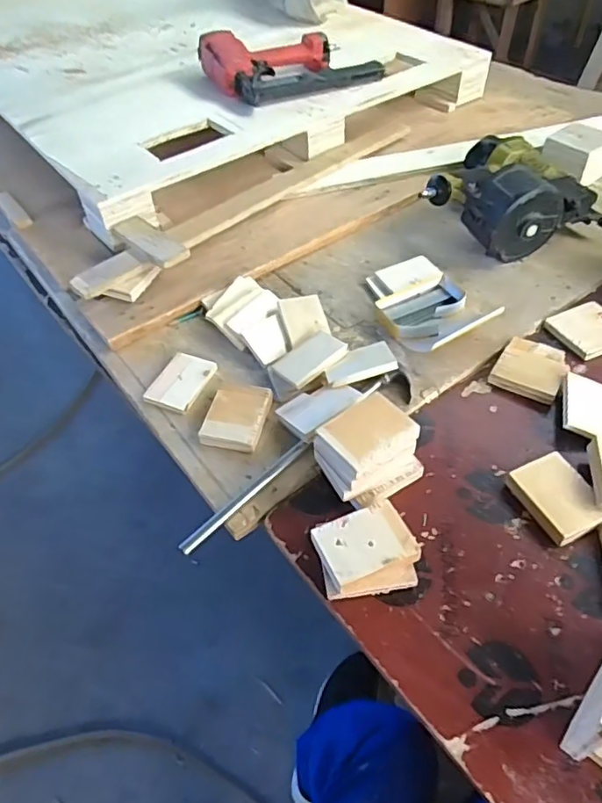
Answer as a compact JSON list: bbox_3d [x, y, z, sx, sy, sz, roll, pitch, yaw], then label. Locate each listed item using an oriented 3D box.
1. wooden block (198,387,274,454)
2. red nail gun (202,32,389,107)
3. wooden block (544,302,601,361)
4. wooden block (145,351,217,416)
[{"bbox_3d":[-0.082,0.019,0.723,0.074,0.023,0.087,9,51,10],"label":"wooden block"},{"bbox_3d":[-0.021,-0.680,1.125,0.315,0.077,0.214,-24,55,-15],"label":"red nail gun"},{"bbox_3d":[0.407,-0.103,0.800,0.088,0.014,0.091,-19,52,-13],"label":"wooden block"},{"bbox_3d":[-0.163,-0.028,0.771,0.067,0.011,0.093,20,54,17],"label":"wooden block"}]

